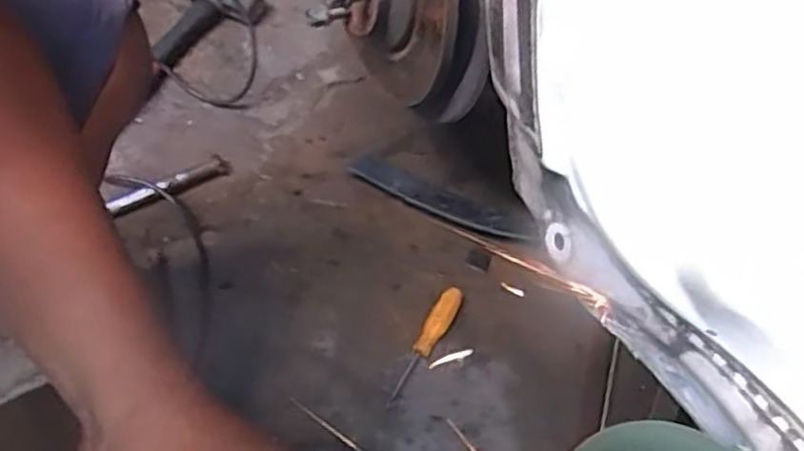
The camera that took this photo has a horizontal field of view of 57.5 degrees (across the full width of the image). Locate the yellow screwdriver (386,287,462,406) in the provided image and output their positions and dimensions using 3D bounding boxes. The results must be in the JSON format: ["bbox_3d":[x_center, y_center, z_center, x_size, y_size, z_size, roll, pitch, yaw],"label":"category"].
[{"bbox_3d":[0.023,0.130,0.813,0.023,0.024,0.151,26,56,18],"label":"yellow screwdriver"}]

